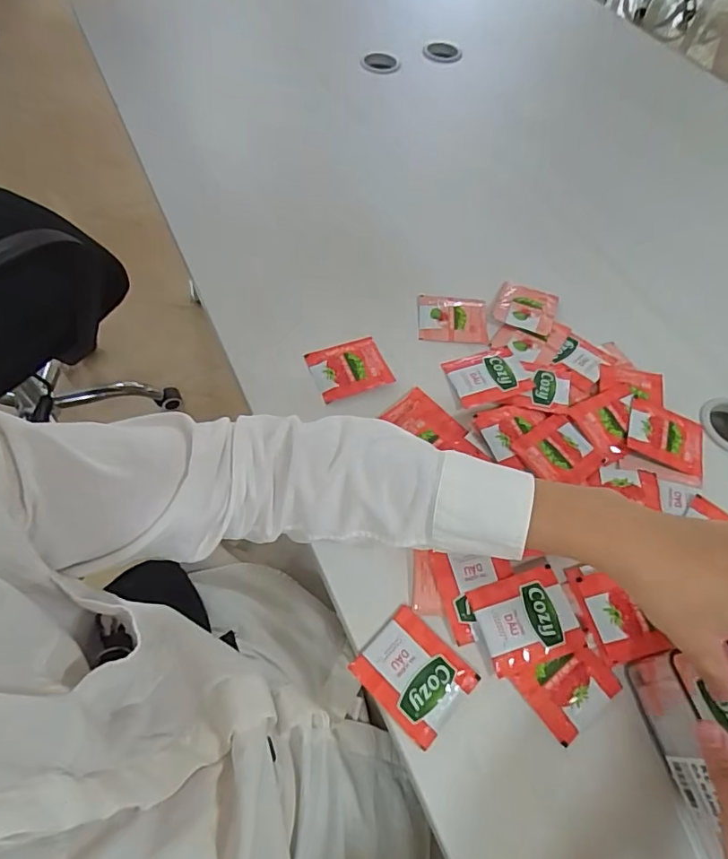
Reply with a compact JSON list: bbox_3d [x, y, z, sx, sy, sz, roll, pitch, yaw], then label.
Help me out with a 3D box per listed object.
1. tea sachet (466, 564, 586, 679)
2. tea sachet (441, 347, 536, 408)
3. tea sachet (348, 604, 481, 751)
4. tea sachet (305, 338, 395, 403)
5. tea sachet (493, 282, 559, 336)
[{"bbox_3d":[0.126,0.145,0.394,0.075,0.004,0.062,-14,61,-12],"label":"tea sachet"},{"bbox_3d":[0.128,-0.052,0.521,0.078,0.013,0.061,-16,55,-5],"label":"tea sachet"},{"bbox_3d":[0.037,0.179,0.376,0.074,0.004,0.065,40,65,19],"label":"tea sachet"},{"bbox_3d":[-0.014,-0.061,0.519,0.071,0.011,0.061,-18,62,-14],"label":"tea sachet"},{"bbox_3d":[0.181,-0.135,0.568,0.063,0.012,0.065,21,60,9],"label":"tea sachet"}]

